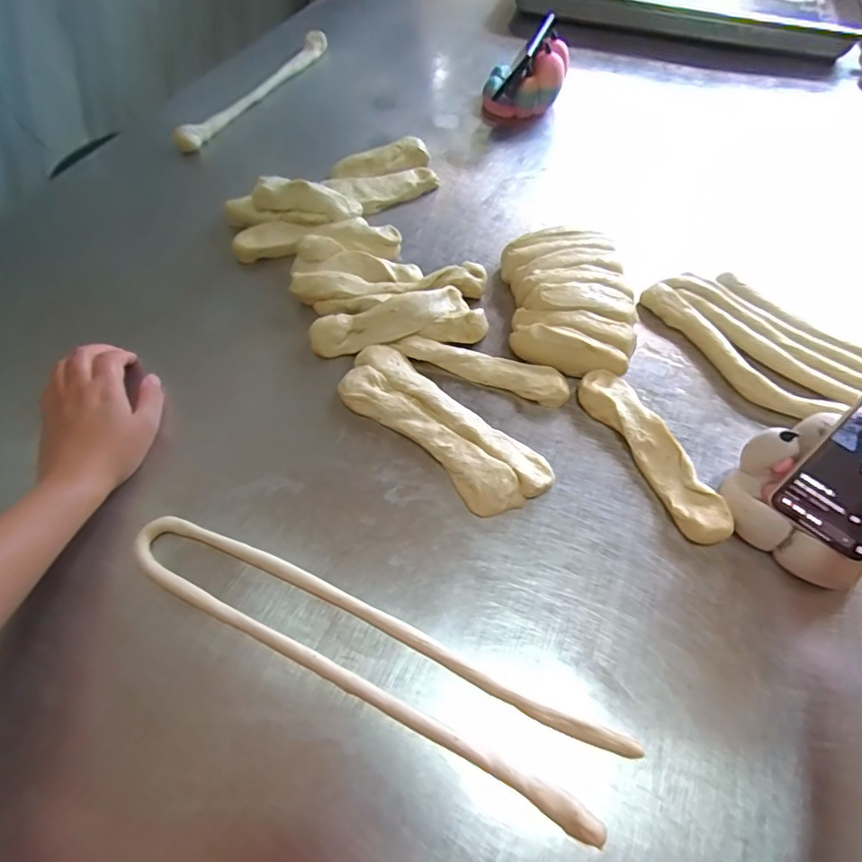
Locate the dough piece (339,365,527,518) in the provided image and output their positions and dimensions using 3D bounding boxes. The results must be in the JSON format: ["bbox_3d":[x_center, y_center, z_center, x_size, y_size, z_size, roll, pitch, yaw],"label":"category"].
[{"bbox_3d":[-0.004,0.007,0.433,0.184,0.020,0.040,38,65,18],"label":"dough piece"}]

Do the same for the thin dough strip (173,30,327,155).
[{"bbox_3d":[-0.238,-0.485,0.716,0.030,0.031,0.345,21,61,10],"label":"thin dough strip"}]

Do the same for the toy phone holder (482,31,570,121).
[{"bbox_3d":[0.132,-0.494,0.712,0.109,0.073,0.093,10,59,3],"label":"toy phone holder"}]

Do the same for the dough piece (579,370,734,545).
[{"bbox_3d":[0.183,0.017,0.428,0.040,0.021,0.167,-21,62,-14],"label":"dough piece"}]

